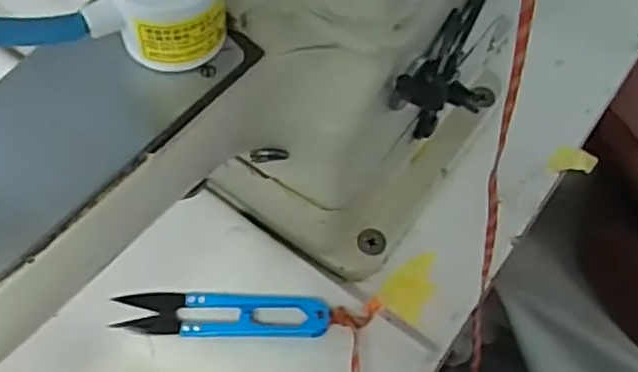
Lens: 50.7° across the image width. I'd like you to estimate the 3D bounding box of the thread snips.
[{"bbox_3d":[-0.046,0.062,0.322,0.101,0.013,0.022,1,61,-1],"label":"thread snips"}]

